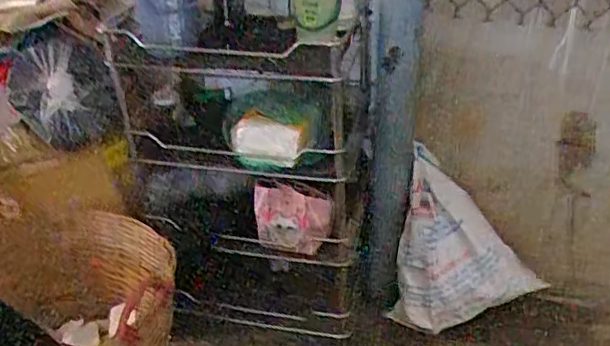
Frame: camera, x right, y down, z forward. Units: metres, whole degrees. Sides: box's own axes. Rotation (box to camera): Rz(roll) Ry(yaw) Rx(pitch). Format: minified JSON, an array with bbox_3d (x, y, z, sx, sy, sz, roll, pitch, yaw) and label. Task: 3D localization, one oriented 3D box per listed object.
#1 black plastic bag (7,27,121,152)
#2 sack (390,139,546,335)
[{"bbox_3d":[-0.604,-0.194,1.537,0.224,0.257,0.173,-18,36,-26],"label":"black plastic bag"},{"bbox_3d":[0.482,0.253,1.841,0.392,0.496,0.168,19,37,28],"label":"sack"}]

